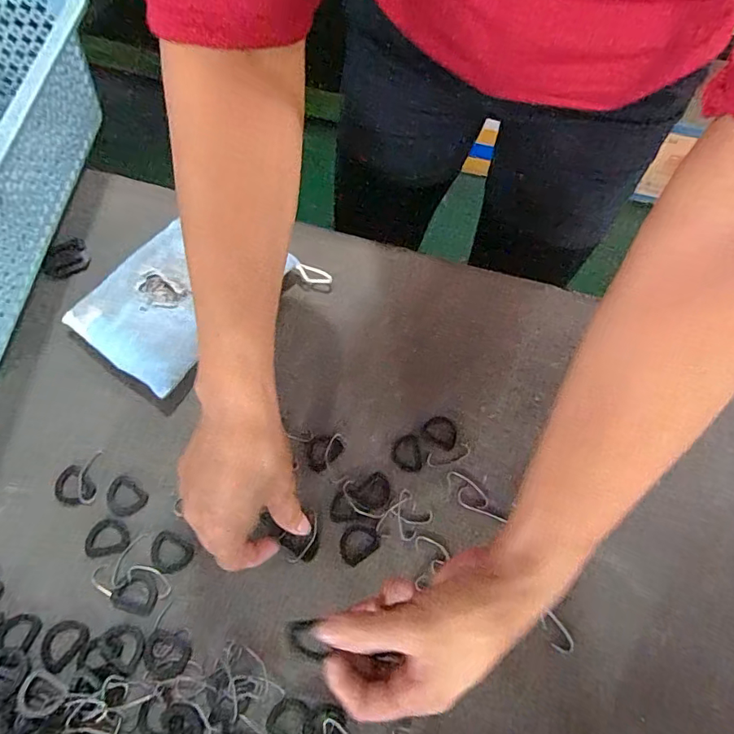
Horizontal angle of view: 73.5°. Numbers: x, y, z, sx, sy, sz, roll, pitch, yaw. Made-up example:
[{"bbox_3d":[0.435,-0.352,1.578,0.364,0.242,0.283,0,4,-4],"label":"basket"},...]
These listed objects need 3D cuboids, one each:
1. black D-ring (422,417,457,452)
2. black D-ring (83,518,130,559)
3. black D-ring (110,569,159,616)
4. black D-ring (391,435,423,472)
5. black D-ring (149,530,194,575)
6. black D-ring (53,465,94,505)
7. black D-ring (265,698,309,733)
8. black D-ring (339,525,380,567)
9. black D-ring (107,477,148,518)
[{"bbox_3d":[0.060,0.051,0.393,0.028,0.004,0.024,27,66,9],"label":"black D-ring"},{"bbox_3d":[-0.186,0.122,0.350,0.029,0.004,0.024,-10,66,-8],"label":"black D-ring"},{"bbox_3d":[-0.157,0.153,0.335,0.030,0.004,0.026,14,65,3],"label":"black D-ring"},{"bbox_3d":[0.031,0.069,0.386,0.023,0.004,0.029,-6,65,-6],"label":"black D-ring"},{"bbox_3d":[-0.139,0.132,0.349,0.030,0.004,0.026,14,65,3],"label":"black D-ring"},{"bbox_3d":[-0.218,0.088,0.363,0.026,0.004,0.032,-33,71,-17],"label":"black D-ring"},{"bbox_3d":[-0.051,0.226,0.313,0.024,0.004,0.025,17,65,5],"label":"black D-ring"},{"bbox_3d":[-0.007,0.128,0.358,0.030,0.004,0.024,-39,73,-19],"label":"black D-ring"},{"bbox_3d":[-0.180,0.096,0.363,0.031,0.004,0.025,38,69,14],"label":"black D-ring"}]

